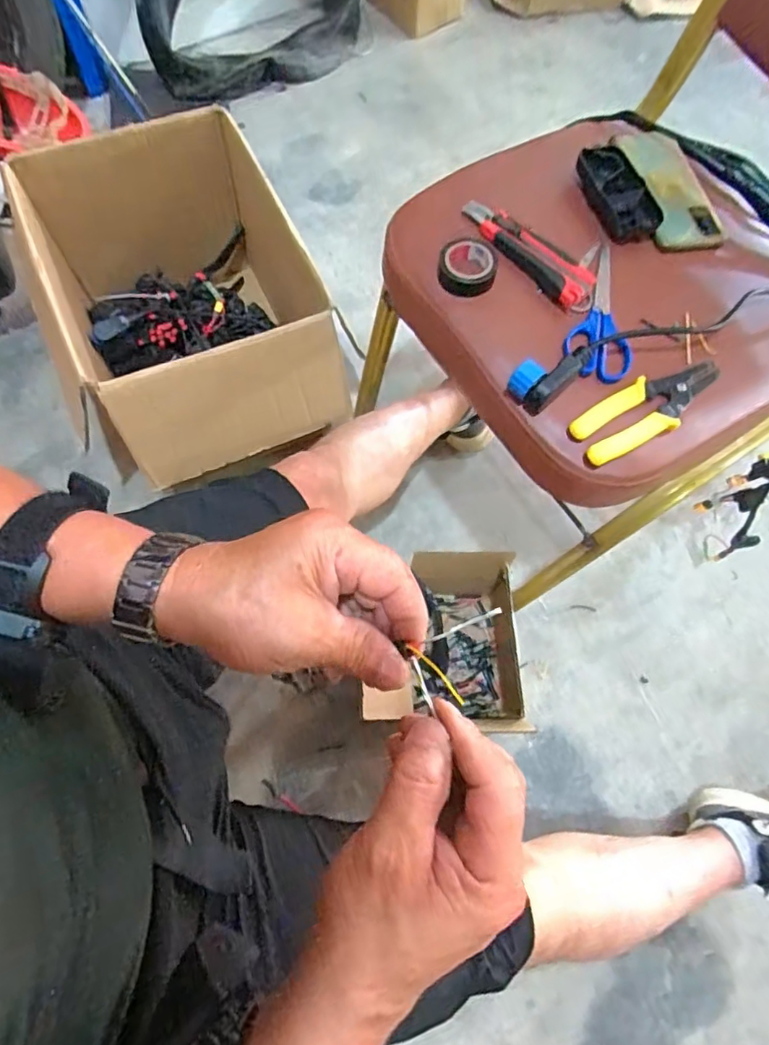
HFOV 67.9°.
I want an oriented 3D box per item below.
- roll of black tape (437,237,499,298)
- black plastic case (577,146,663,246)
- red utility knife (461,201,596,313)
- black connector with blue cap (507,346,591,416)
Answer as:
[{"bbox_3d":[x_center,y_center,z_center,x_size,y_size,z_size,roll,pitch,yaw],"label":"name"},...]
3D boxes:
[{"bbox_3d":[0.077,-0.239,0.529,0.053,0.019,0.056,1,70,-4],"label":"roll of black tape"},{"bbox_3d":[0.238,-0.336,0.581,0.052,0.031,0.108,-20,73,-11],"label":"black plastic case"},{"bbox_3d":[0.134,-0.258,0.541,0.145,0.012,0.047,43,73,11],"label":"red utility knife"},{"bbox_3d":[0.142,-0.129,0.495,0.074,0.032,0.036,-41,78,-16],"label":"black connector with blue cap"}]

